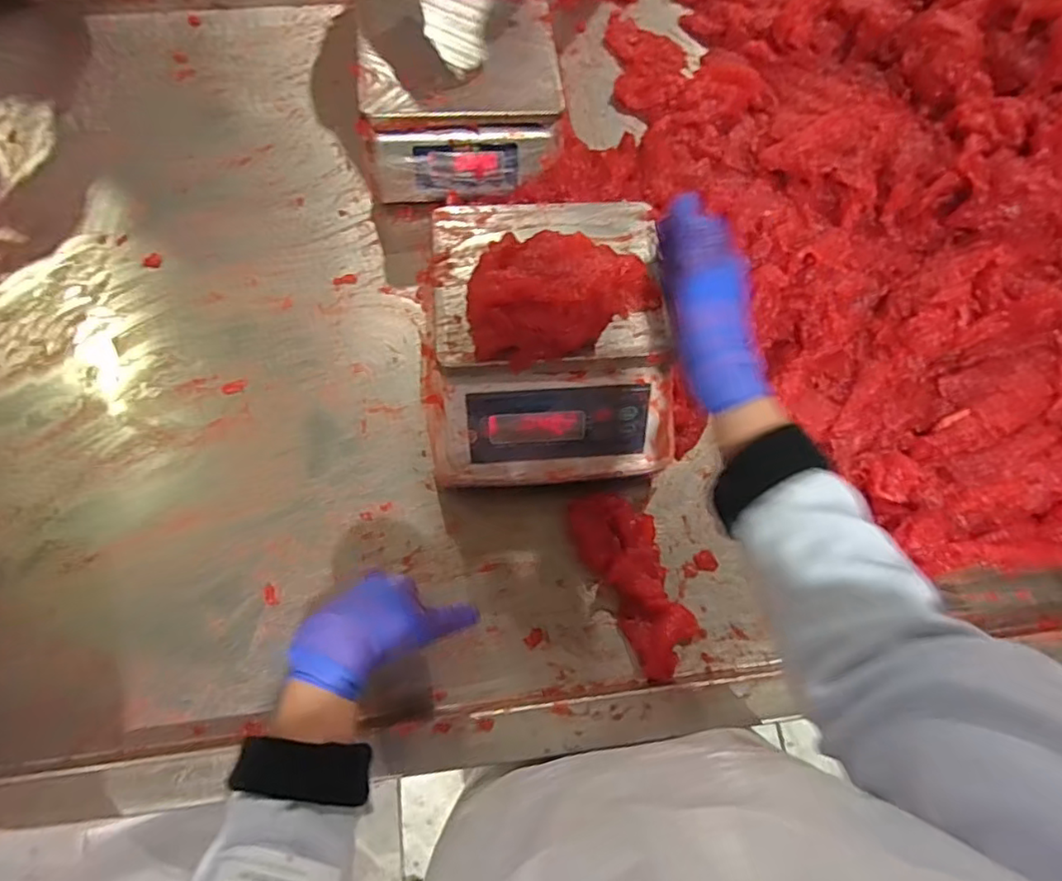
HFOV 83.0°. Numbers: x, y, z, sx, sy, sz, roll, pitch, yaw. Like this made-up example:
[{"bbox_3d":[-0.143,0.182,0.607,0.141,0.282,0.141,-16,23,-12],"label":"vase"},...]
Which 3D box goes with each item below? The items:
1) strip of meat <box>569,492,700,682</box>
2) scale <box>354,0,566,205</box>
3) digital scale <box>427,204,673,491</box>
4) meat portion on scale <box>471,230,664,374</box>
[{"bbox_3d":[0.099,0.130,0.566,0.071,0.023,0.173,-20,72,-9],"label":"strip of meat"},{"bbox_3d":[-0.083,-0.412,0.711,0.220,0.104,0.220,-5,71,-4],"label":"scale"},{"bbox_3d":[0.011,-0.086,0.582,0.216,0.151,0.242,-7,71,-5],"label":"digital scale"},{"bbox_3d":[0.027,-0.126,0.491,0.160,0.054,0.099,-19,72,-9],"label":"meat portion on scale"}]

